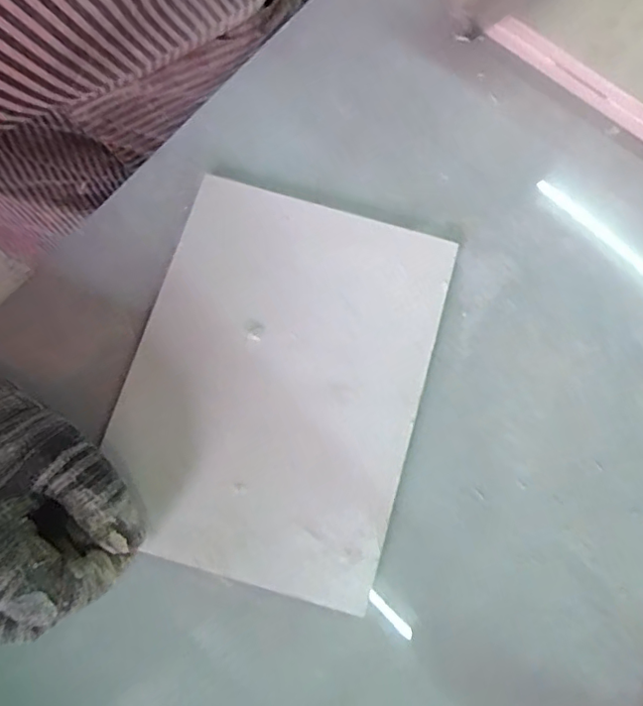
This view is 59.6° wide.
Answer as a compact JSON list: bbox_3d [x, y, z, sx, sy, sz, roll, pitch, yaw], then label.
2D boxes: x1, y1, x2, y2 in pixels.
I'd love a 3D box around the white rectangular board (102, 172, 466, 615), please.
[{"bbox_3d":[-0.023,0.012,0.295,0.148,0.006,0.199,16,76,2],"label":"white rectangular board"}]

